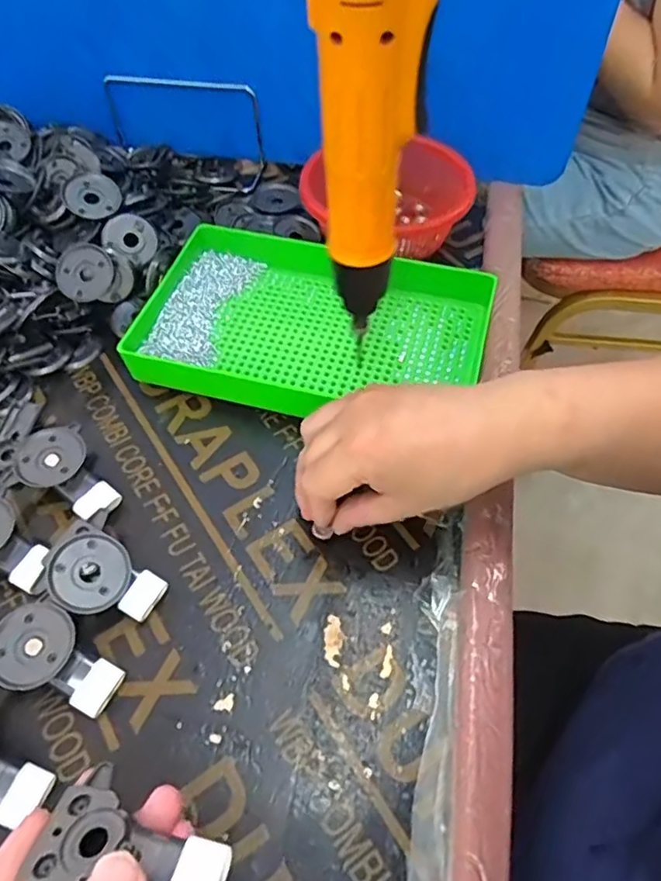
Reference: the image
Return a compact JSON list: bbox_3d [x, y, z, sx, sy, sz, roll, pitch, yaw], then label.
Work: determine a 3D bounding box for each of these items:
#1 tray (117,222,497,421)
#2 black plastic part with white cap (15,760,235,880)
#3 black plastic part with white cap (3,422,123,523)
[{"bbox_3d":[-0.014,-0.087,0.444,0.250,0.033,0.152,12,58,9],"label":"tray"},{"bbox_3d":[-0.072,0.153,0.208,0.067,0.021,0.045,20,35,14],"label":"black plastic part with white cap"},{"bbox_3d":[-0.166,0.020,0.381,0.064,0.028,0.048,23,59,15],"label":"black plastic part with white cap"}]

